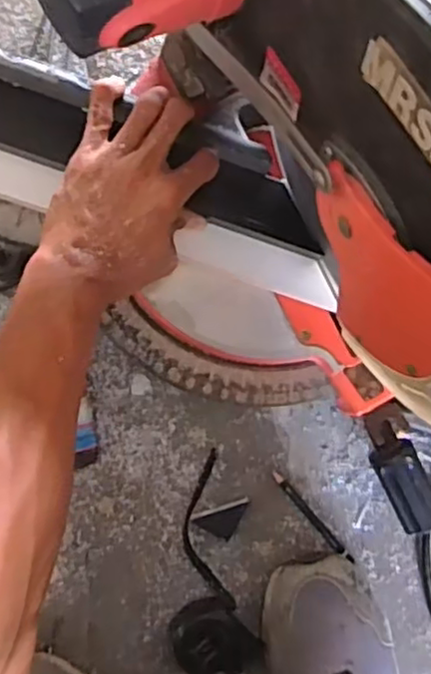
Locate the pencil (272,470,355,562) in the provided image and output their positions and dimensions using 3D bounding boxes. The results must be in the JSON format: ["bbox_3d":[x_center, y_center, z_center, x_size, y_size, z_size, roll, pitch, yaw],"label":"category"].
[{"bbox_3d":[0.088,0.164,0.624,0.008,0.013,0.106,-41,96,-7],"label":"pencil"}]

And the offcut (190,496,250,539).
[{"bbox_3d":[0.005,0.153,0.606,0.036,0.004,0.040,29,70,9],"label":"offcut"}]

